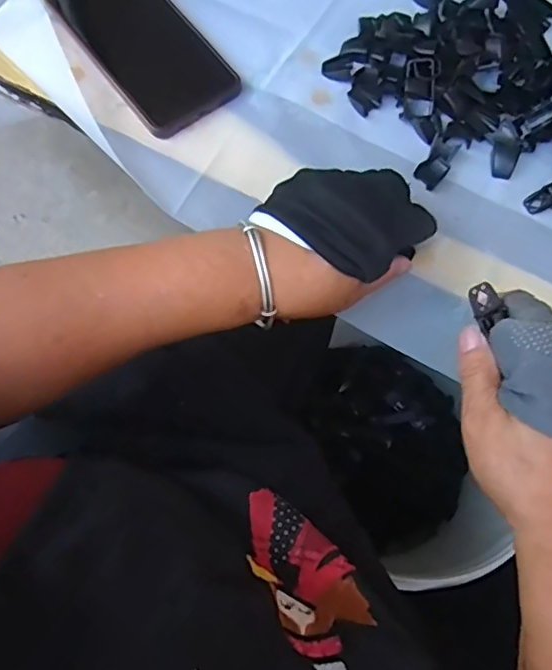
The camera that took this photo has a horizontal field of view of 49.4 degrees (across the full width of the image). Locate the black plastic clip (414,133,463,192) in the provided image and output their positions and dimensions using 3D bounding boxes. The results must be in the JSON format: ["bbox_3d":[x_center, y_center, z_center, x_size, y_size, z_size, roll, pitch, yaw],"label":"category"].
[{"bbox_3d":[0.116,-0.124,0.426,0.019,0.007,0.042,32,74,9],"label":"black plastic clip"}]

